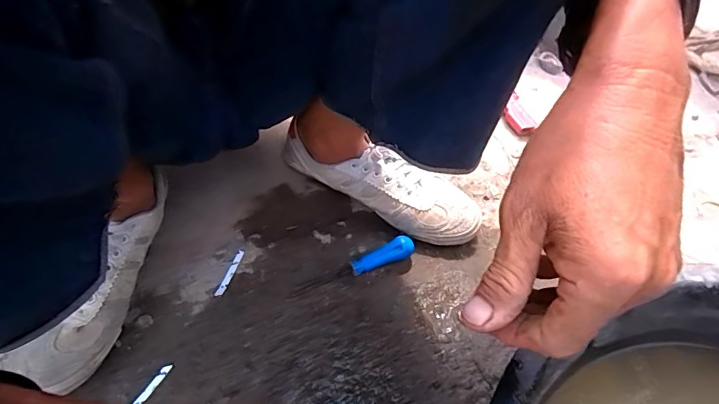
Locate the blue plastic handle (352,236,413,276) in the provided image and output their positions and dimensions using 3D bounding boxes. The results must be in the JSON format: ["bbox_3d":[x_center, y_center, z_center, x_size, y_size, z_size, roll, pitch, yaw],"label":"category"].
[{"bbox_3d":[0.027,0.064,0.494,0.075,0.023,0.022,-22,56,-21],"label":"blue plastic handle"}]

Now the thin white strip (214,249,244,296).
[{"bbox_3d":[-0.144,0.077,0.476,0.008,0.006,0.061,14,53,6],"label":"thin white strip"}]

